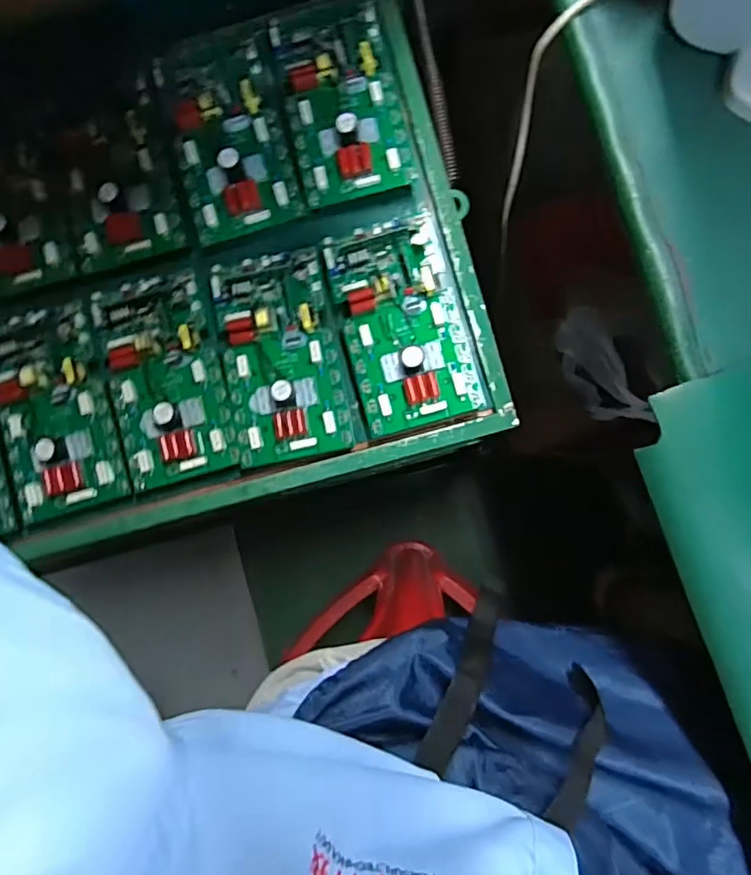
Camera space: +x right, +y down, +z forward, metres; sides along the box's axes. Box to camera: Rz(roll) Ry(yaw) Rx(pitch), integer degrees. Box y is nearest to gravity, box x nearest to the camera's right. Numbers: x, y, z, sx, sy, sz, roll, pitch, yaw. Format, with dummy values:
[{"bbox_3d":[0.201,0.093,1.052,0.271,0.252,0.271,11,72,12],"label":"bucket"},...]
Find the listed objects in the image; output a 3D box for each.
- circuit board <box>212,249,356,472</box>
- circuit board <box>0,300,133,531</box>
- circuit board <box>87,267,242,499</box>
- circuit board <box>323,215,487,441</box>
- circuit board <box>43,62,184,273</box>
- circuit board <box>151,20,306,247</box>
[{"bbox_3d":[-0.109,-0.093,0.636,0.125,0.035,0.232,-12,85,3],"label":"circuit board"},{"bbox_3d":[-0.369,-0.031,0.641,0.130,0.030,0.235,-18,85,3],"label":"circuit board"},{"bbox_3d":[-0.239,-0.067,0.635,0.120,0.031,0.230,-16,85,3],"label":"circuit board"},{"bbox_3d":[0.029,-0.126,0.626,0.131,0.026,0.227,-15,85,3],"label":"circuit board"},{"bbox_3d":[-0.303,-0.314,0.657,0.128,0.033,0.224,-13,85,3],"label":"circuit board"},{"bbox_3d":[-0.170,-0.362,0.656,0.133,0.033,0.247,-15,85,3],"label":"circuit board"}]

